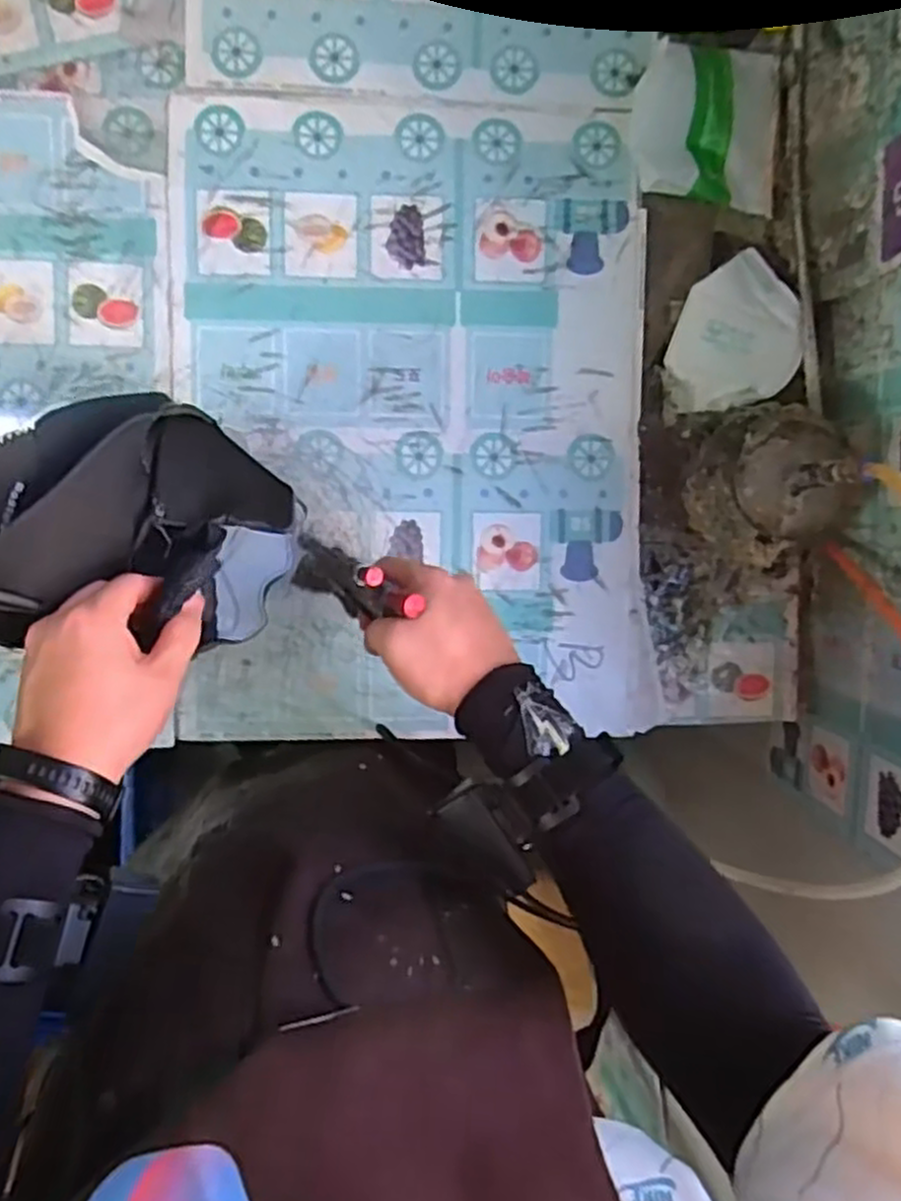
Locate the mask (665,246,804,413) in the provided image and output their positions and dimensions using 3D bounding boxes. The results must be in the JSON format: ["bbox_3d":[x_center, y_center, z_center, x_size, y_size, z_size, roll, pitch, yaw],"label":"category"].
[{"bbox_3d":[0.240,-0.226,0.659,0.102,0.026,0.124,-1,93,-3],"label":"mask"}]

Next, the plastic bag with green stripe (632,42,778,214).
[{"bbox_3d":[0.211,-0.390,0.642,0.124,0.037,0.123,1,93,-3],"label":"plastic bag with green stripe"}]

